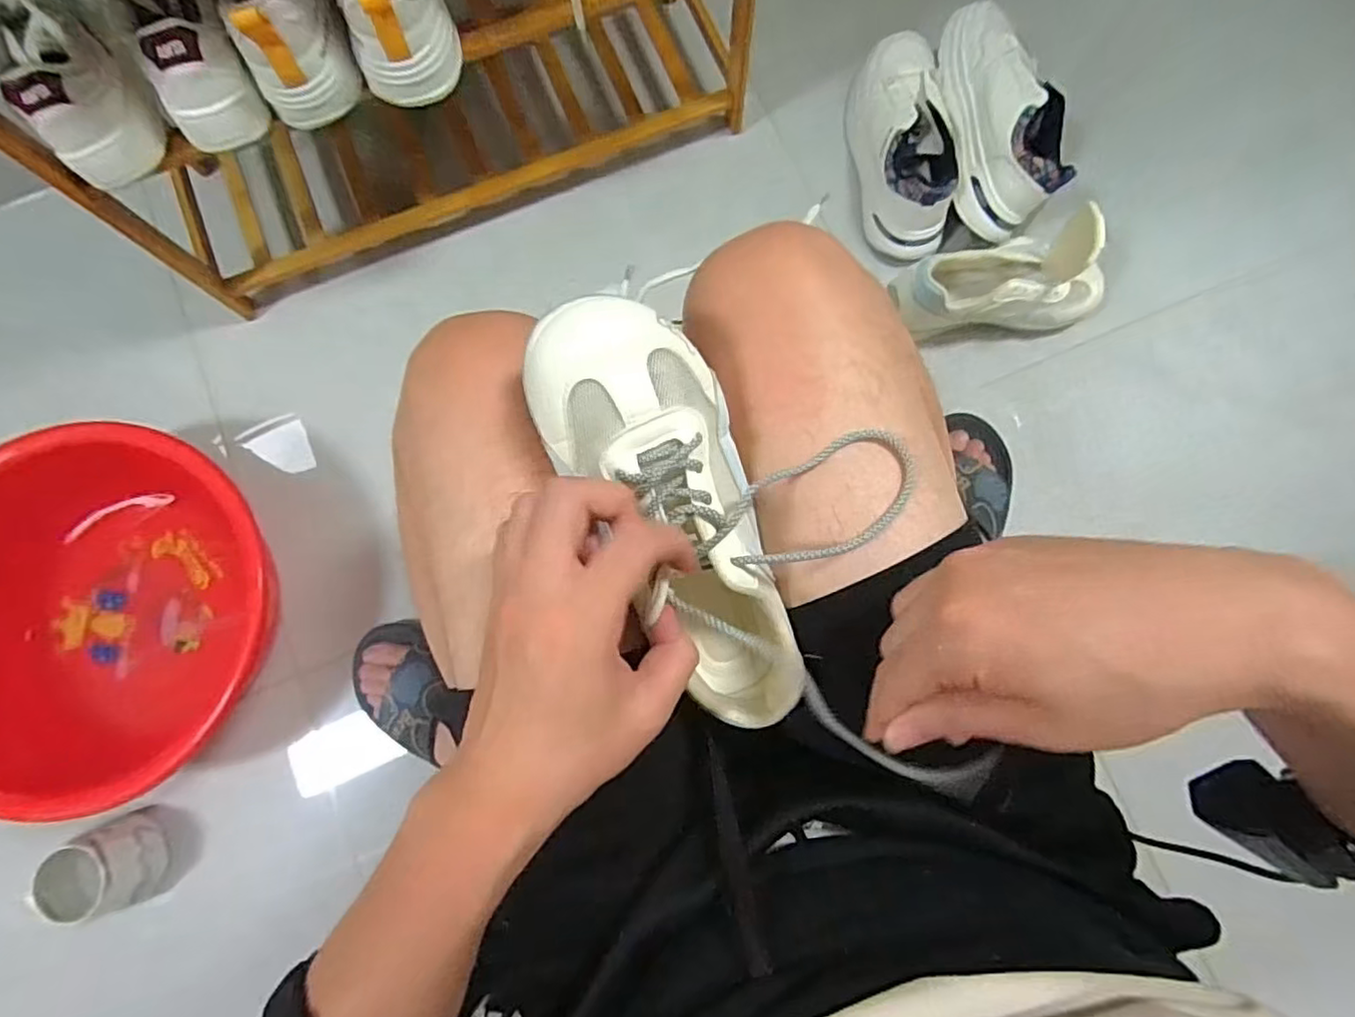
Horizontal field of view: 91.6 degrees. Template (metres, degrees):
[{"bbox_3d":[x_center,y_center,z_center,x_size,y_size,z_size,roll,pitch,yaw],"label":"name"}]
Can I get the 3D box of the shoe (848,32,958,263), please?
[{"bbox_3d":[0.282,-0.463,0.831,0.100,0.101,0.286,-4,80,0],"label":"shoe"}]

